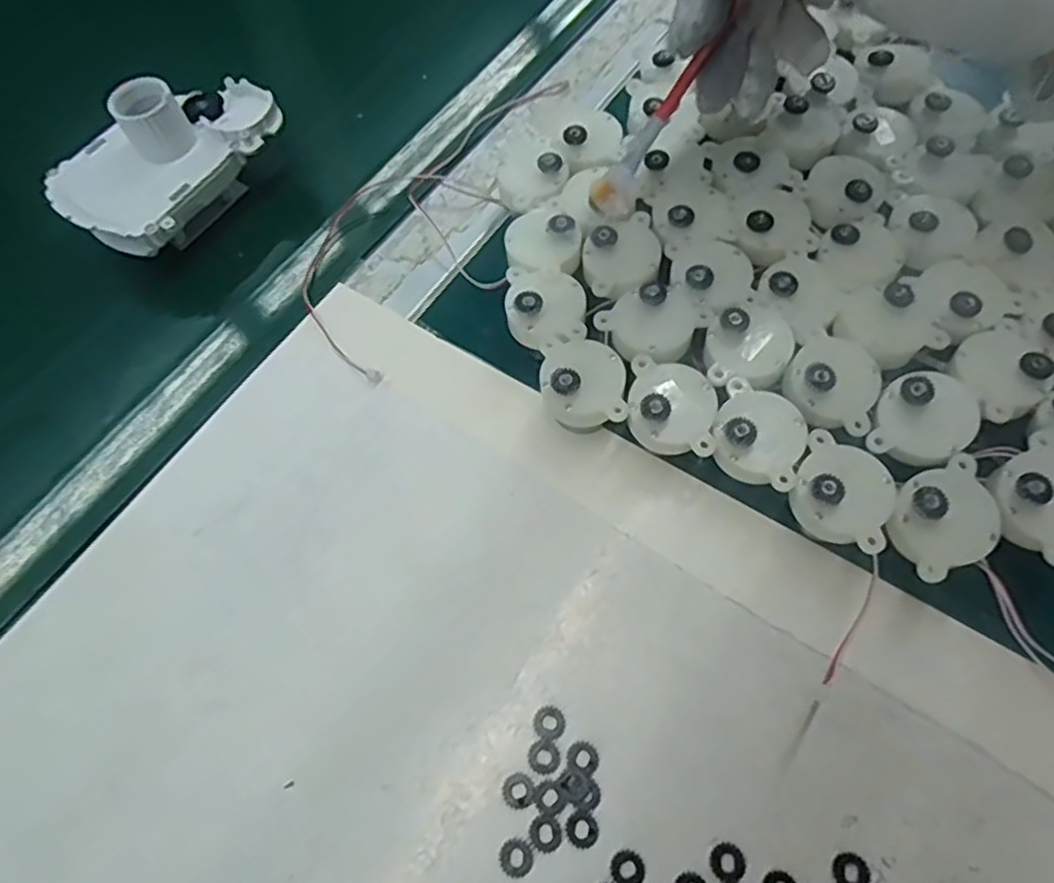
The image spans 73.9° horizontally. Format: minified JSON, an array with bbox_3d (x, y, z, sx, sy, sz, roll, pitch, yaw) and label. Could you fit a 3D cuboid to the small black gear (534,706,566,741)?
[{"bbox_3d":[0.007,0.094,0.233,0.010,0.004,0.011,-1,64,2],"label":"small black gear"}]

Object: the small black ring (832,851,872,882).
[{"bbox_3d":[0.098,0.129,0.209,0.011,0.004,0.011,-1,64,2],"label":"small black ring"}]

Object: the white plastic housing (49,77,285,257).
[{"bbox_3d":[-0.168,-0.133,0.327,0.067,0.054,0.100,33,70,17],"label":"white plastic housing"}]

